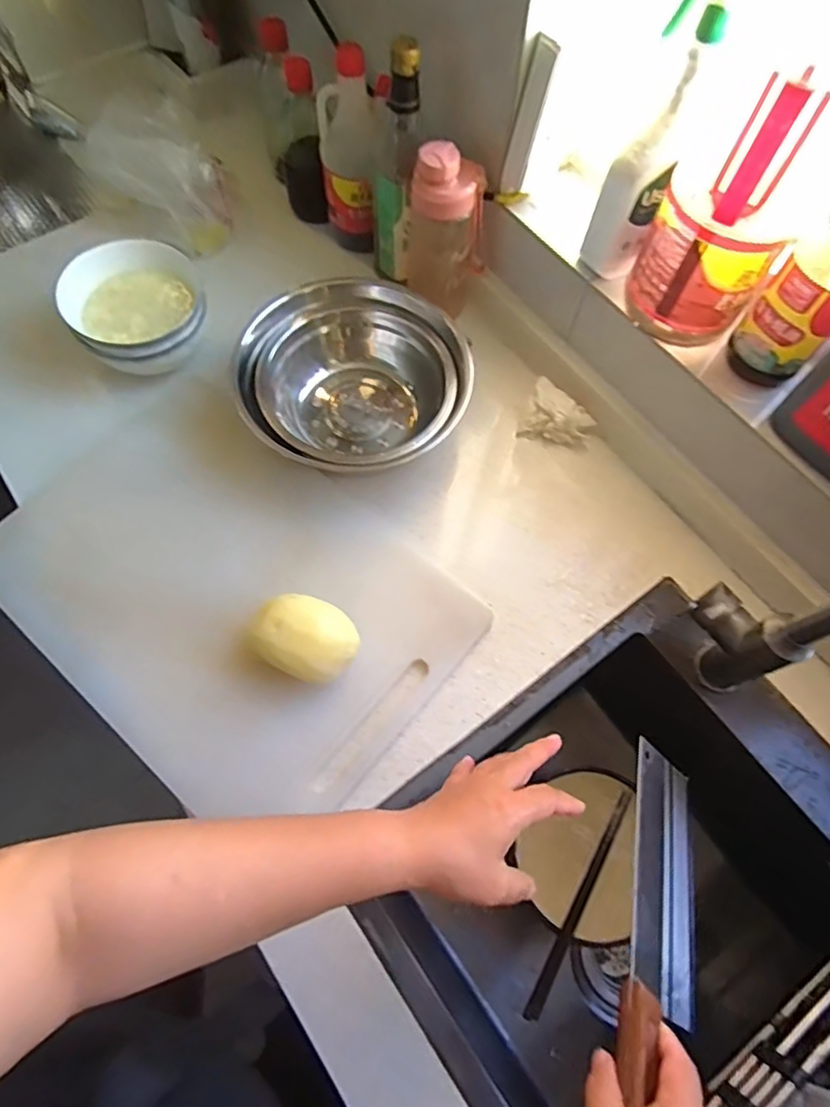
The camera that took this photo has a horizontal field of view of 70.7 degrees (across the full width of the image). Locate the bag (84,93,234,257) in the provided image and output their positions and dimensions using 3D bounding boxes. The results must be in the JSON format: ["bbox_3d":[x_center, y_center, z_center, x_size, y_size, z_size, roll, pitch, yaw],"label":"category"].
[{"bbox_3d":[-0.312,-0.479,0.744,0.167,0.119,0.117,32,70,12],"label":"bag"}]

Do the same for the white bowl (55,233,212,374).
[{"bbox_3d":[-0.306,-0.270,0.656,0.143,0.072,0.143,0,67,-1],"label":"white bowl"}]

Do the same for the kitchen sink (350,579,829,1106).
[{"bbox_3d":[0.273,0.411,0.598,0.453,0.244,0.590,-35,72,-14],"label":"kitchen sink"}]

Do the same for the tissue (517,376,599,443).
[{"bbox_3d":[0.169,-0.157,0.680,0.077,0.031,0.062,23,69,8],"label":"tissue"}]

